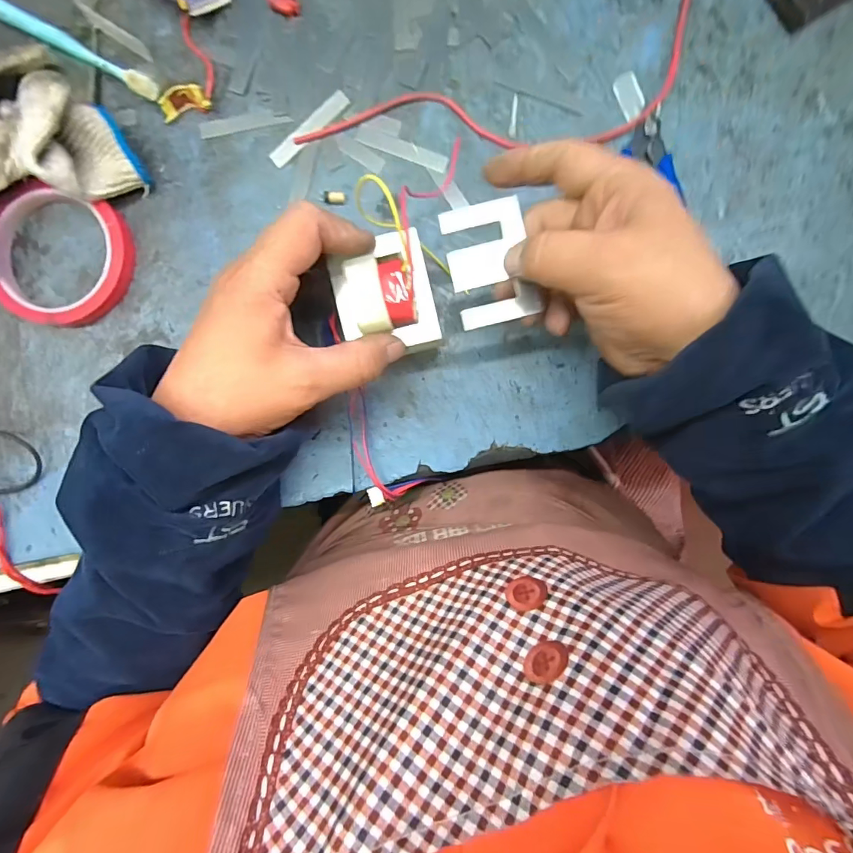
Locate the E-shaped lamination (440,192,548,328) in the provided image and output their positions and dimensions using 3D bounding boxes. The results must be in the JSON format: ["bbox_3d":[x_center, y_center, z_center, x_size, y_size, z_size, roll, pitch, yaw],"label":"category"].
[{"bbox_3d":[0.036,-0.093,0.258,0.044,0.004,0.067,-13,93,2],"label":"E-shaped lamination"}]

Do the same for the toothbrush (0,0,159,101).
[{"bbox_3d":[-0.255,-0.263,0.304,0.174,0.017,0.014,28,93,0],"label":"toothbrush"}]

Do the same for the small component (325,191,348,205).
[{"bbox_3d":[-0.063,-0.157,0.314,0.015,0.008,0.008,0,93,1],"label":"small component"}]

